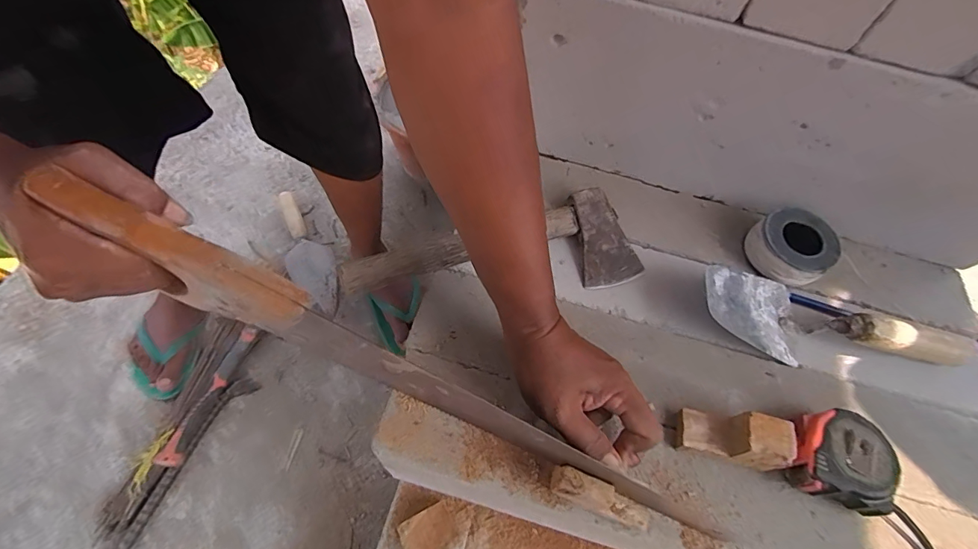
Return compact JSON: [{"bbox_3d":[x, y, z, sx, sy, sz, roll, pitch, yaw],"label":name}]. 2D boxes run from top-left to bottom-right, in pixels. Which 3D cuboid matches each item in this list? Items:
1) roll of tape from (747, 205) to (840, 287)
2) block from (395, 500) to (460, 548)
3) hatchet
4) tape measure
[{"bbox_3d":[0.344,-0.030,0.503,0.086,0.047,0.084,2,61,-3],"label":"roll of tape"},{"bbox_3d":[-0.070,0.298,0.503,0.060,0.037,0.048,-23,65,-18],"label":"block"},{"bbox_3d":[0.010,-0.008,0.467,0.306,0.037,0.102,-20,64,-14],"label":"hatchet"},{"bbox_3d":[0.310,0.162,0.391,0.081,0.042,0.079,22,62,8],"label":"tape measure"}]

